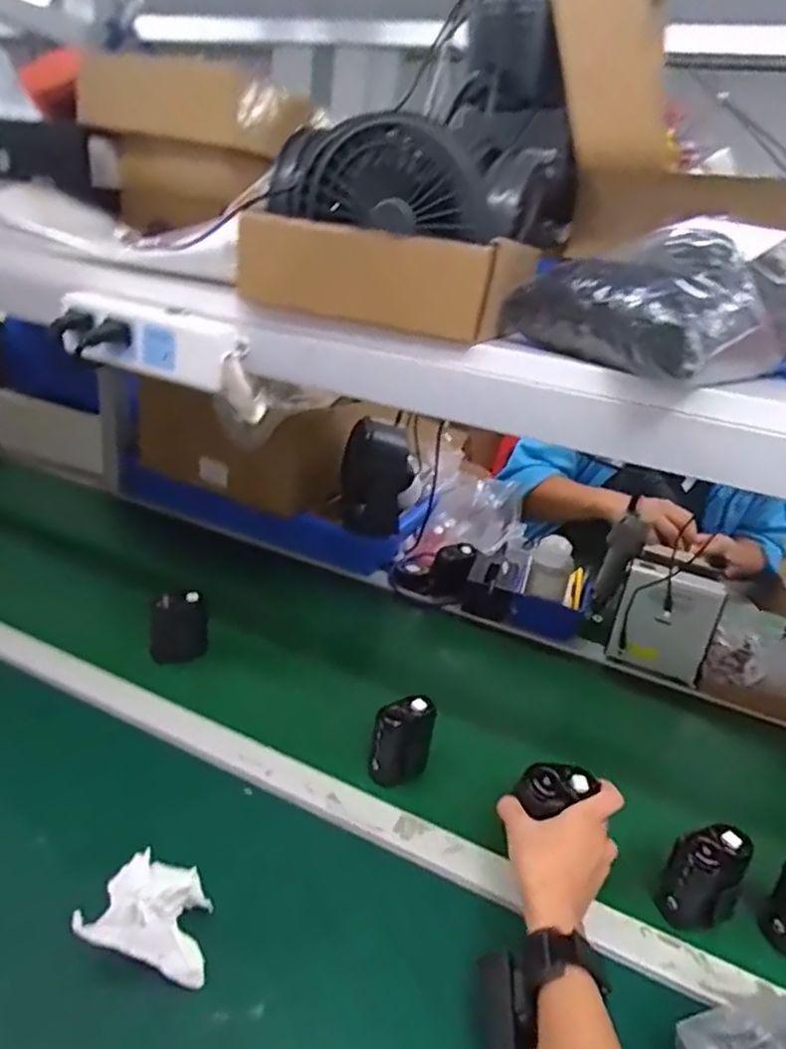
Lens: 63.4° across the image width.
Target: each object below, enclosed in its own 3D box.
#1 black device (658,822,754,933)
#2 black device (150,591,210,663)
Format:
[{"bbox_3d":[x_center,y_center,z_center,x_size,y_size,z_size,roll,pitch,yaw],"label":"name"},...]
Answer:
[{"bbox_3d":[0.273,0.309,0.561,0.065,0.074,0.059,-17,35,-42],"label":"black device"},{"bbox_3d":[-0.256,0.124,0.763,0.065,0.084,0.027,-5,28,-25],"label":"black device"}]

